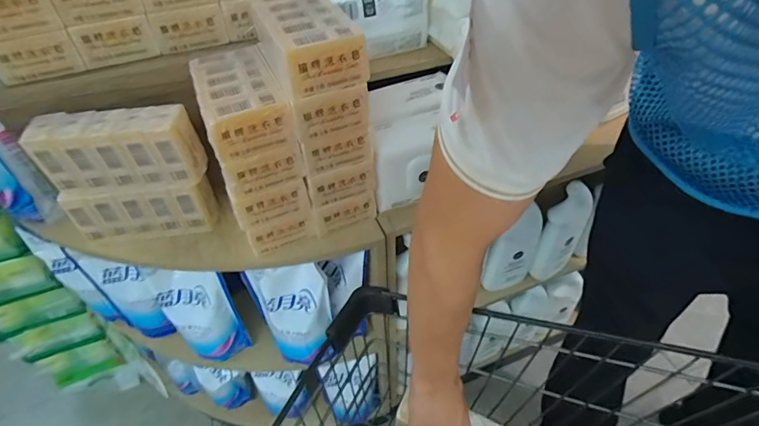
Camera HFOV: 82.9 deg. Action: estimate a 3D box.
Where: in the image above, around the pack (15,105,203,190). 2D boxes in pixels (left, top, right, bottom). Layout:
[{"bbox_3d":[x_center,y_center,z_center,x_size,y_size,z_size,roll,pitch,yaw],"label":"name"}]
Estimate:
[{"bbox_3d":[-0.313,-0.076,0.521,0.180,0.085,0.057,-2,45,0],"label":"pack"}]

